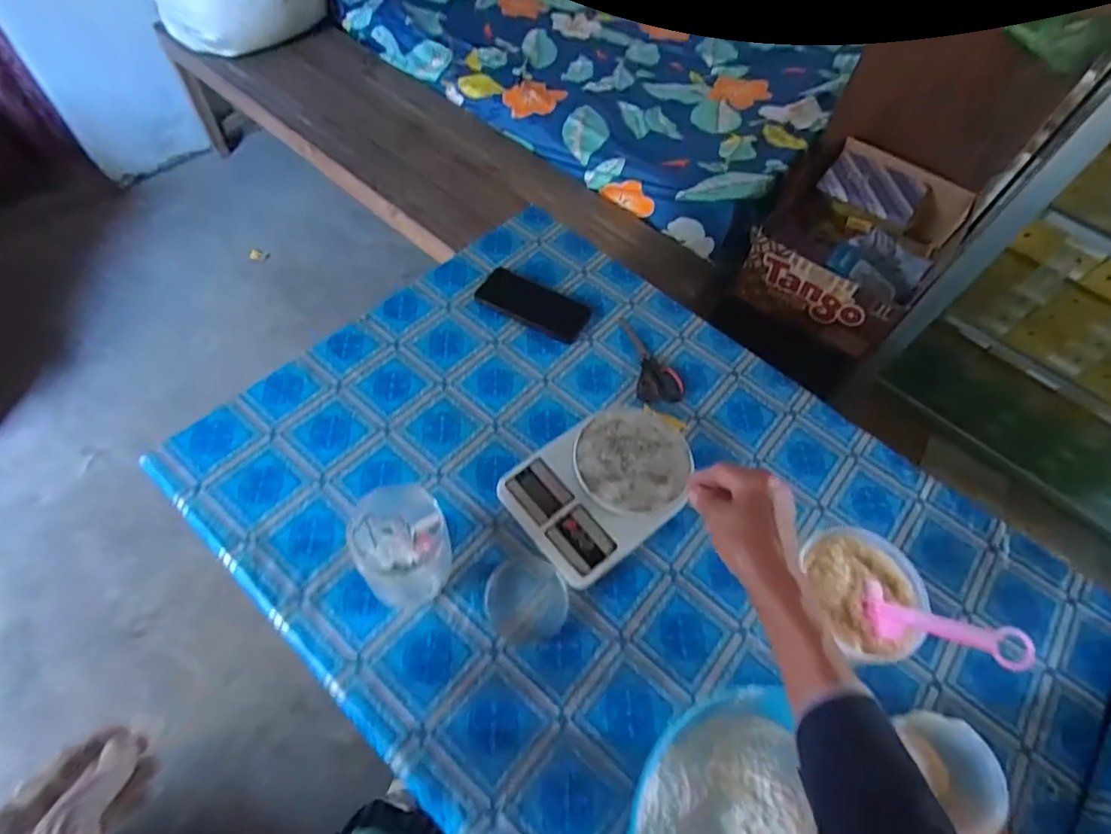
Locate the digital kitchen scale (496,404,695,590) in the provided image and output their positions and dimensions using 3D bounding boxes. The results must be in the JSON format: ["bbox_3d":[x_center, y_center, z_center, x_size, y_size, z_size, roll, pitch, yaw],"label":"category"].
[{"bbox_3d":[0.061,0.078,0.683,0.225,0.038,0.162,-36,68,-22],"label":"digital kitchen scale"}]

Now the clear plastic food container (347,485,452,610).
[{"bbox_3d":[-0.156,0.138,0.581,0.087,0.121,0.095,2,59,-3],"label":"clear plastic food container"}]

